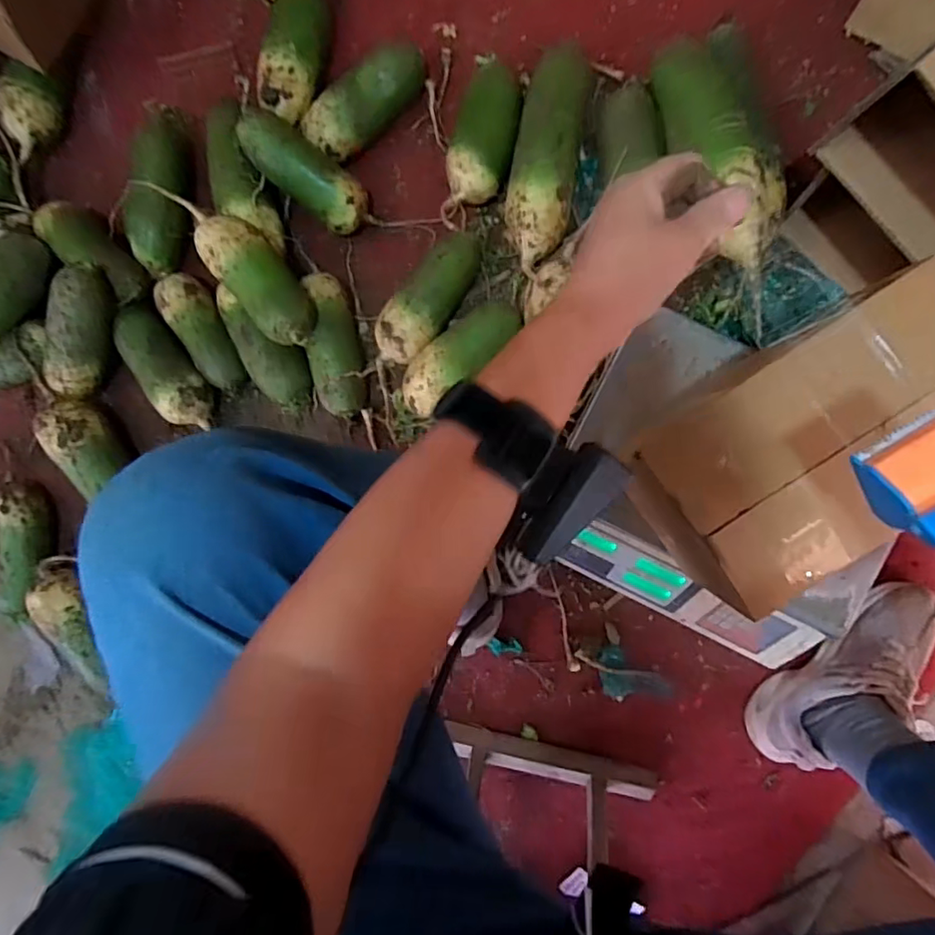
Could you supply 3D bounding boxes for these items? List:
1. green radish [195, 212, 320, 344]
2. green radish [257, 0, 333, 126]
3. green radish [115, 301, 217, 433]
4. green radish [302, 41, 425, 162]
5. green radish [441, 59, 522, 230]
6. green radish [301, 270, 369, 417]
[{"bbox_3d":[-0.233,-0.209,0.633,0.072,0.064,0.156,-38,100,3],"label":"green radish"},{"bbox_3d":[-0.209,-0.507,0.691,0.072,0.070,0.175,13,90,6],"label":"green radish"},{"bbox_3d":[-0.371,-0.124,0.688,0.057,0.054,0.163,-35,86,4],"label":"green radish"},{"bbox_3d":[-0.122,-0.446,0.693,0.163,0.065,0.061,-39,86,3],"label":"green radish"},{"bbox_3d":[0.018,-0.377,0.661,0.068,0.062,0.188,19,107,6],"label":"green radish"},{"bbox_3d":[-0.164,-0.146,0.686,0.061,0.063,0.166,-12,88,5],"label":"green radish"}]

